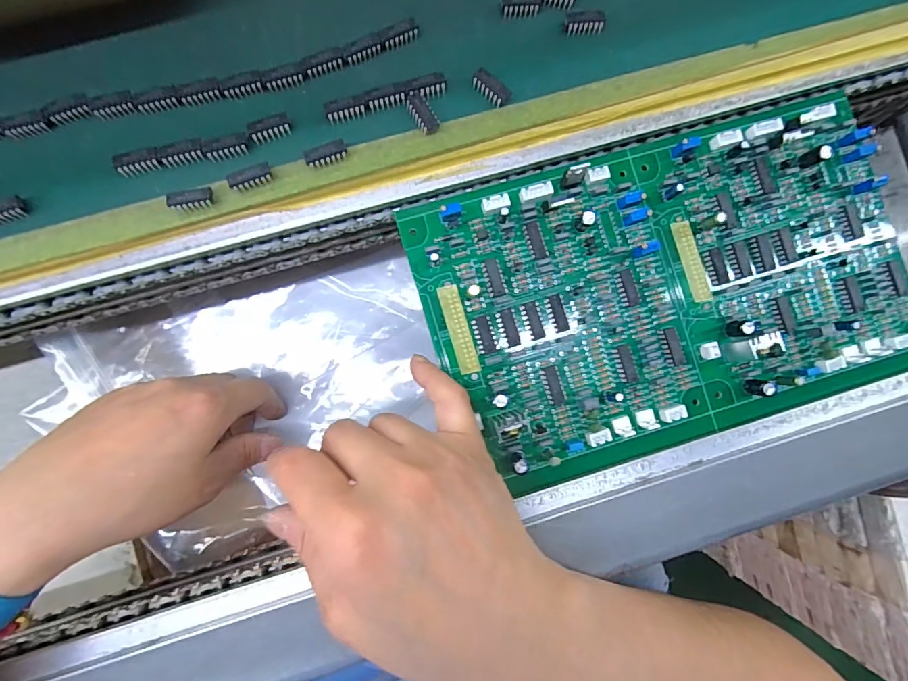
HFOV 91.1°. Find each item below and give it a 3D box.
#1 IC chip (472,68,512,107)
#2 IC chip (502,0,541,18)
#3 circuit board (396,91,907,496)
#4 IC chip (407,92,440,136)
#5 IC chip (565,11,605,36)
[{"bbox_3d":[0.017,-0.118,0.209,0.019,0.008,0.008,42,85,0],"label":"IC chip"},{"bbox_3d":[0.033,-0.164,0.218,0.019,0.004,0.010,-2,87,-3],"label":"IC chip"},{"bbox_3d":[0.108,-0.029,0.221,0.233,0.011,0.143,-18,87,-4],"label":"circuit board"},{"bbox_3d":[-0.014,-0.105,0.206,0.009,0.007,0.020,-31,88,-4],"label":"IC chip"},{"bbox_3d":[0.064,-0.156,0.217,0.019,0.004,0.009,0,86,-3],"label":"IC chip"}]

